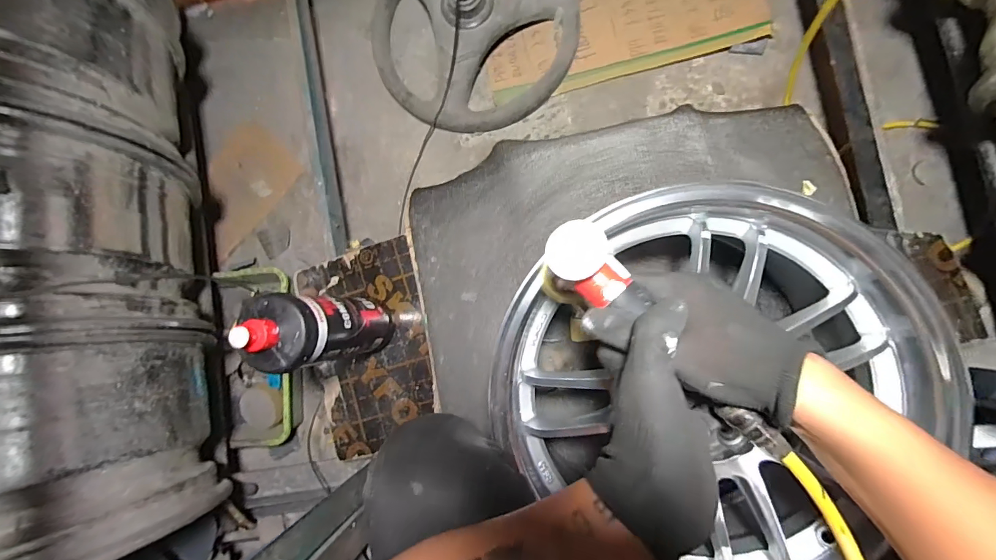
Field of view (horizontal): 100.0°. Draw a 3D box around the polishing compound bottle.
[{"bbox_3d":[-0.205,0.061,0.510,0.061,0.274,0.078,-4,85,6],"label":"polishing compound bottle"}]

